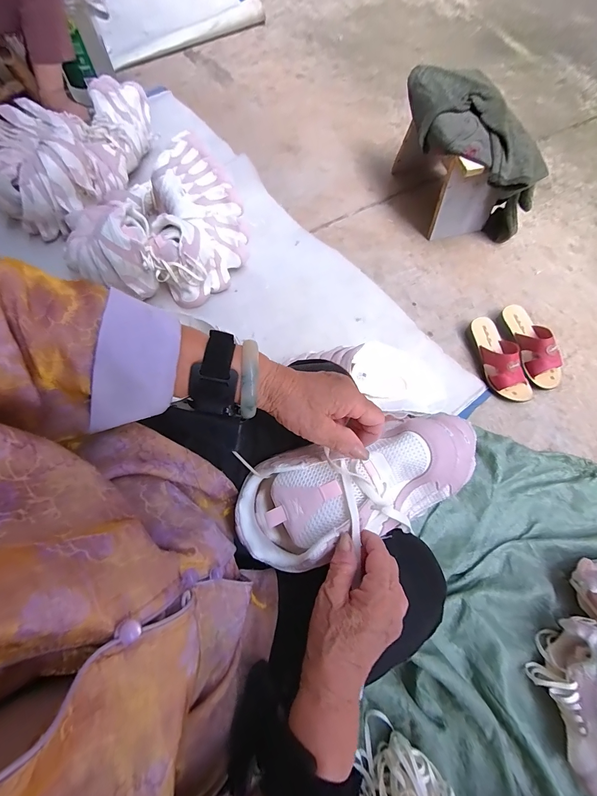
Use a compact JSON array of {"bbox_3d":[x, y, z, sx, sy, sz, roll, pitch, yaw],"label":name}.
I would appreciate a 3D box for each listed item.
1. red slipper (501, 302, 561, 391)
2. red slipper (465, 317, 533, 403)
[{"bbox_3d":[0.582,-0.135,0.814,0.090,0.078,0.228,-12,71,-6],"label":"red slipper"},{"bbox_3d":[0.489,-0.099,0.797,0.083,0.070,0.228,-19,72,-8],"label":"red slipper"}]

